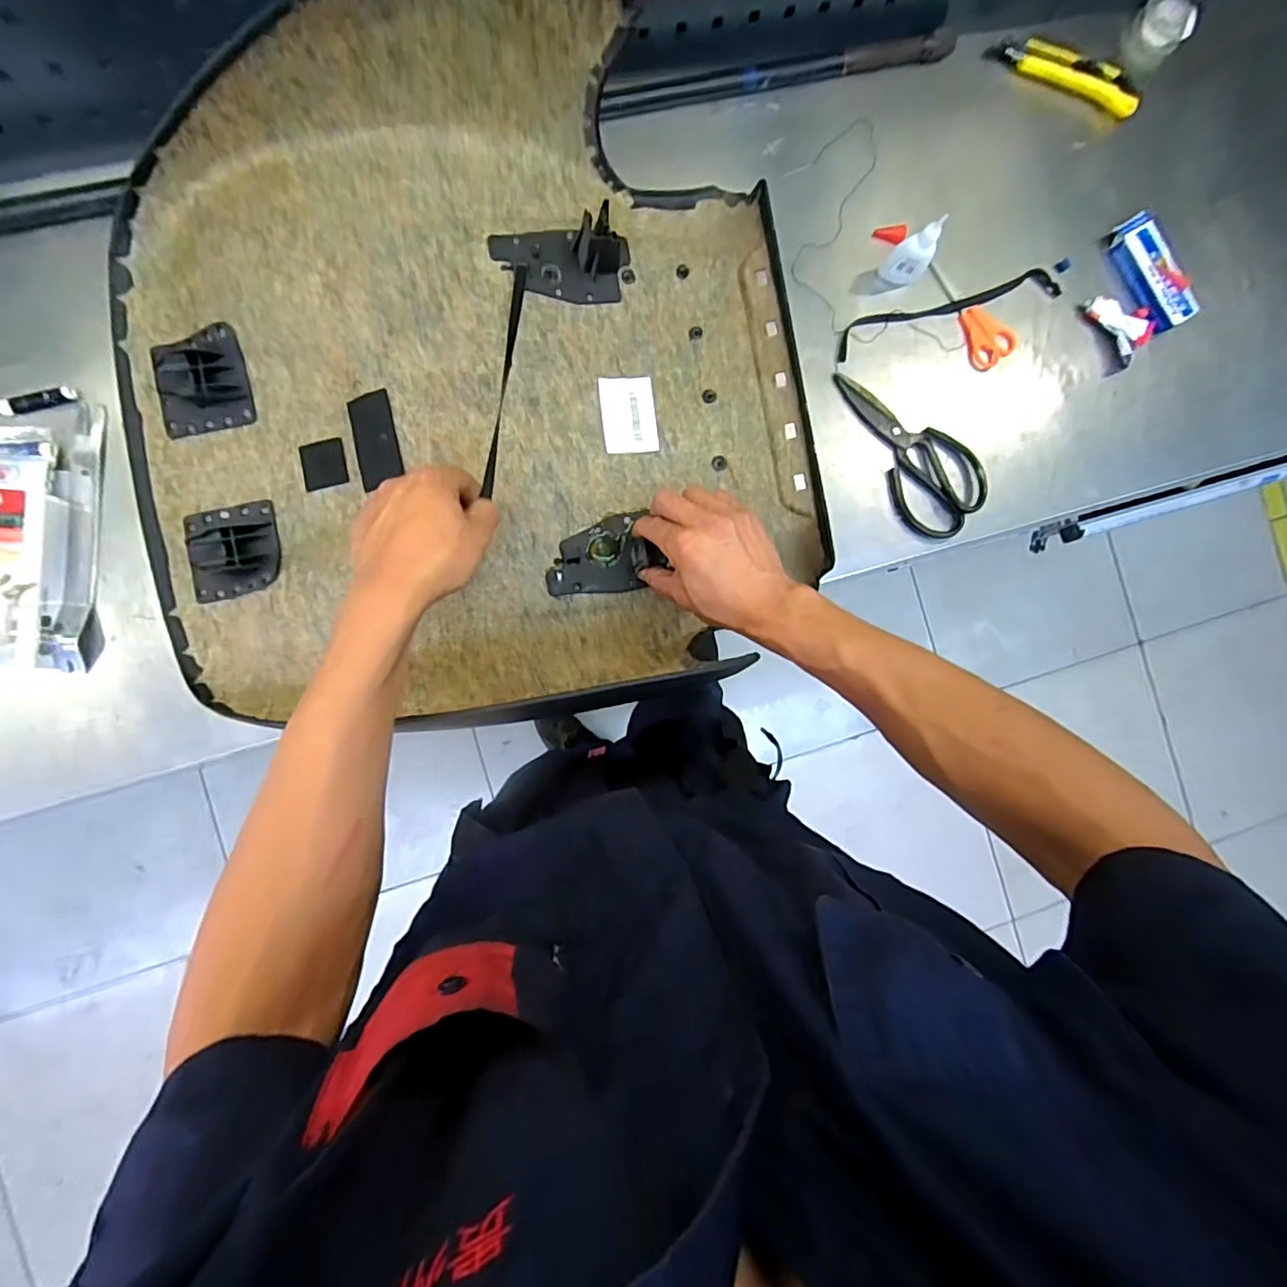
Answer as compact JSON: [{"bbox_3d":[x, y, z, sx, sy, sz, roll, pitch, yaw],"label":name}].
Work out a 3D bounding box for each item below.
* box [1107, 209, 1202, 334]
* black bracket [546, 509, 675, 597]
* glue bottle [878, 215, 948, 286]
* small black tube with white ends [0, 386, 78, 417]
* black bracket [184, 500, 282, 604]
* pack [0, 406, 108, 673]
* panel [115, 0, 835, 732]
[{"bbox_3d":[0.559,-0.406,0.638,0.045,0.031,0.124,-25,91,-8],"label":"box"},{"bbox_3d":[-0.035,-0.081,0.503,0.092,0.043,0.069,-7,90,-17],"label":"black bracket"},{"bbox_3d":[0.265,-0.384,0.575,0.038,0.082,0.025,45,83,-4],"label":"glue bottle"},{"bbox_3d":[-0.524,-0.209,0.501,0.057,0.010,0.013,-16,90,-8],"label":"small black tube with white ends"},{"bbox_3d":[-0.358,-0.082,0.507,0.079,0.022,0.079,-10,90,-8],"label":"black bracket"},{"bbox_3d":[-0.523,-0.094,0.487,0.095,0.032,0.232,0,88,-8],"label":"pack"},{"bbox_3d":[-0.137,-0.199,0.459,0.566,0.158,0.520,-11,90,-8],"label":"panel"}]

